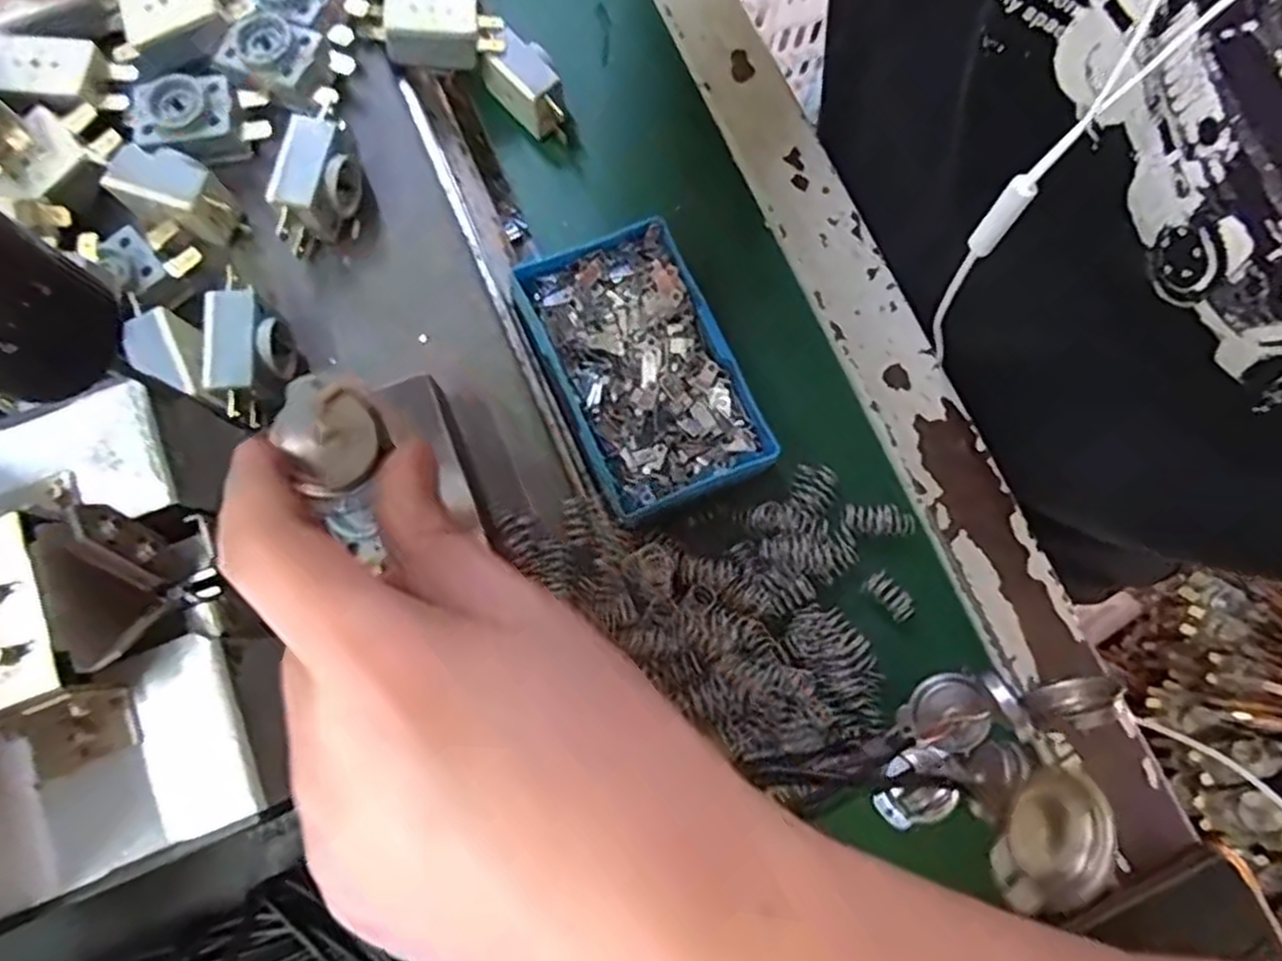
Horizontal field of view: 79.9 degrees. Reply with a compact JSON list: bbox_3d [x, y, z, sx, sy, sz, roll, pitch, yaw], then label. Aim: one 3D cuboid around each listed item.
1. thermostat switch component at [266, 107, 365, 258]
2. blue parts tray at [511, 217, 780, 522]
[{"bbox_3d":[-0.123,-0.113,0.296,0.022,0.030,0.050,13,78,2],"label":"thermostat switch component"},{"bbox_3d":[0.000,-0.046,0.315,0.069,0.023,0.115,-24,79,-6],"label":"blue parts tray"}]

